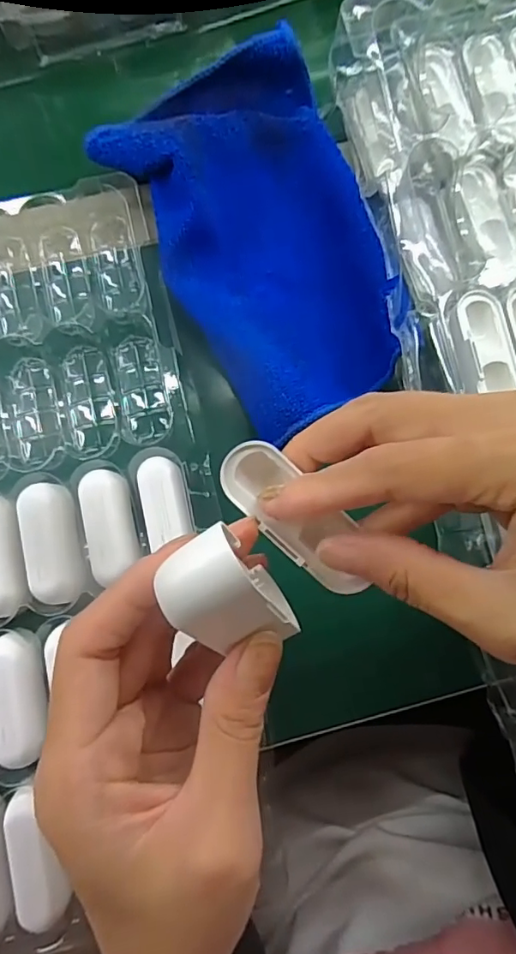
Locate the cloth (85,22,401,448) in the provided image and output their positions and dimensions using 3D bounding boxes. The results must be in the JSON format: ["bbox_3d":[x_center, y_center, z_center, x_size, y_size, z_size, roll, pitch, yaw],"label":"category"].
[{"bbox_3d":[0.008,-0.142,0.293,0.131,0.043,0.214,-30,85,-5],"label":"cloth"}]

